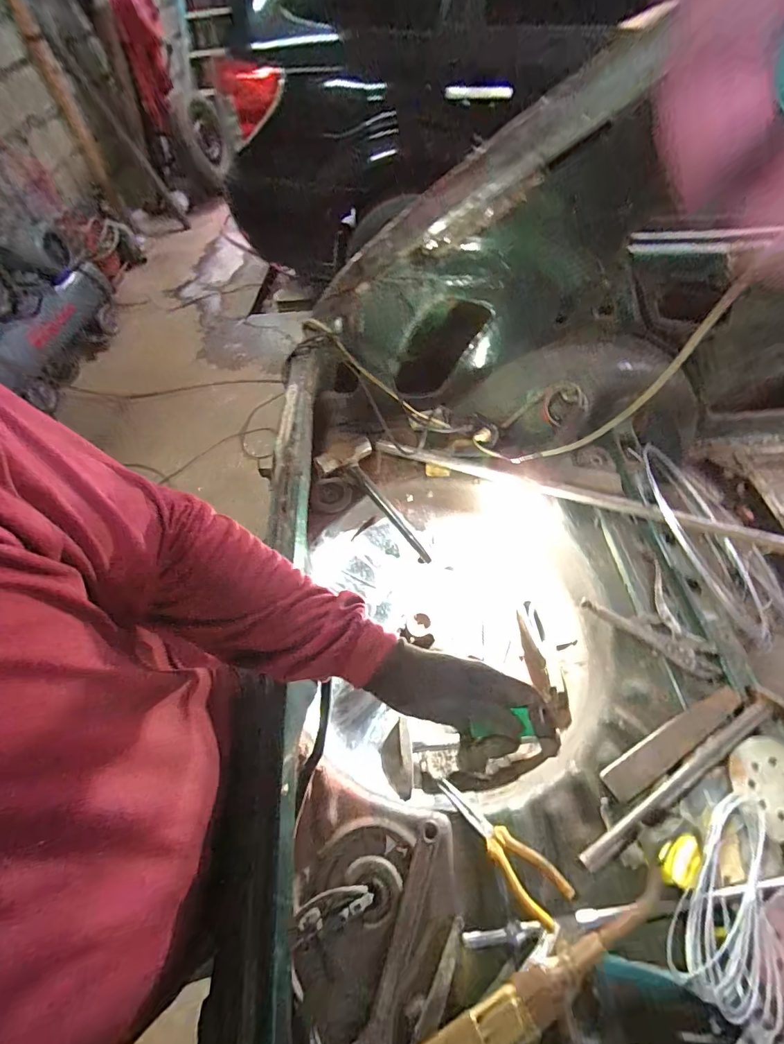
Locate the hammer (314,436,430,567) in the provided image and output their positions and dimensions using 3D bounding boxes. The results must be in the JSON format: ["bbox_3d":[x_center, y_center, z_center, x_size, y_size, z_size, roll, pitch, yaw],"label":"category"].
[{"bbox_3d":[-0.027,-0.041,0.931,0.125,0.053,0.335,-33,75,-16],"label":"hammer"}]

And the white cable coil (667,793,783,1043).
[{"bbox_3d":[0.412,0.439,0.499,0.103,0.039,0.224,34,65,24],"label":"white cable coil"}]

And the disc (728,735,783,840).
[{"bbox_3d":[0.528,0.355,0.581,0.106,0.009,0.118,-26,68,0],"label":"disc"}]

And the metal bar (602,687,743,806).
[{"bbox_3d":[0.411,0.315,0.628,0.248,0.010,0.045,-26,45,-15],"label":"metal bar"}]

